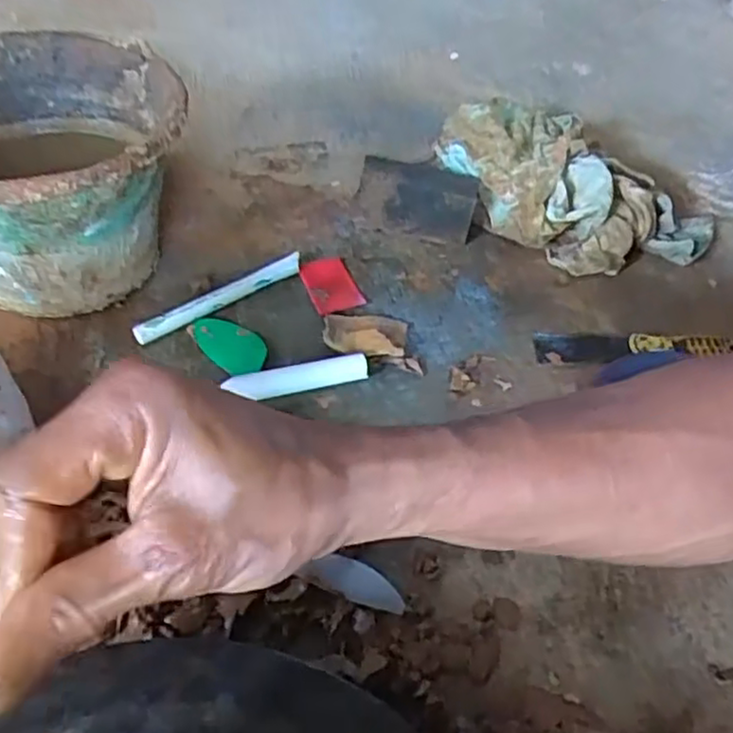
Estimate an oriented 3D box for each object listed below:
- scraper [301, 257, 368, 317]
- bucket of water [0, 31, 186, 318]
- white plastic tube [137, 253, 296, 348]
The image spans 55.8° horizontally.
[{"bbox_3d":[-0.035,-0.081,0.664,0.046,0.004,0.074,-15,51,-18],"label":"scraper"},{"bbox_3d":[-0.281,-0.158,0.608,0.230,0.169,0.249,-15,51,-18],"label":"bucket of water"},{"bbox_3d":[-0.131,-0.063,0.634,0.170,0.022,0.019,-30,57,-28],"label":"white plastic tube"}]

